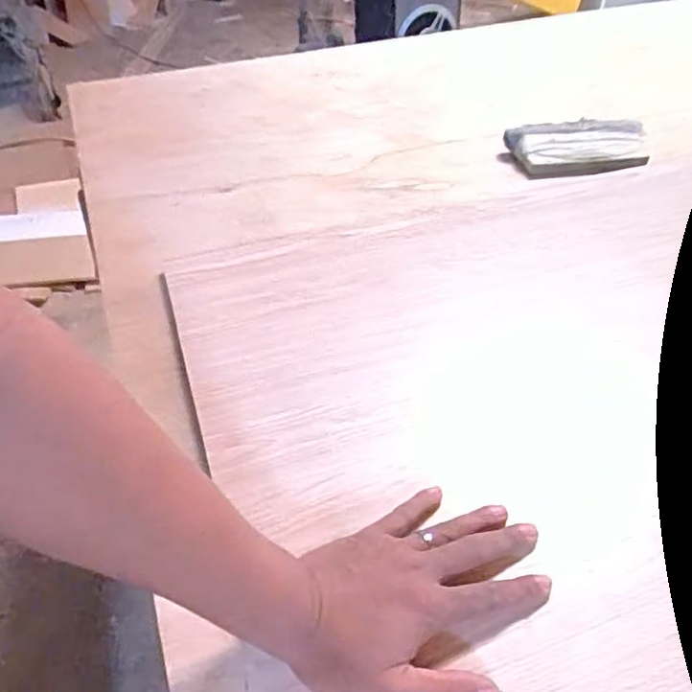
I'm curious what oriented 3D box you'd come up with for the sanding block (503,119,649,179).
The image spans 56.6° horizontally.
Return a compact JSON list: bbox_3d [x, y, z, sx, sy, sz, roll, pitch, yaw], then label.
[{"bbox_3d":[0.324,-0.277,0.890,0.182,0.032,0.084,-3,41,-1],"label":"sanding block"}]

